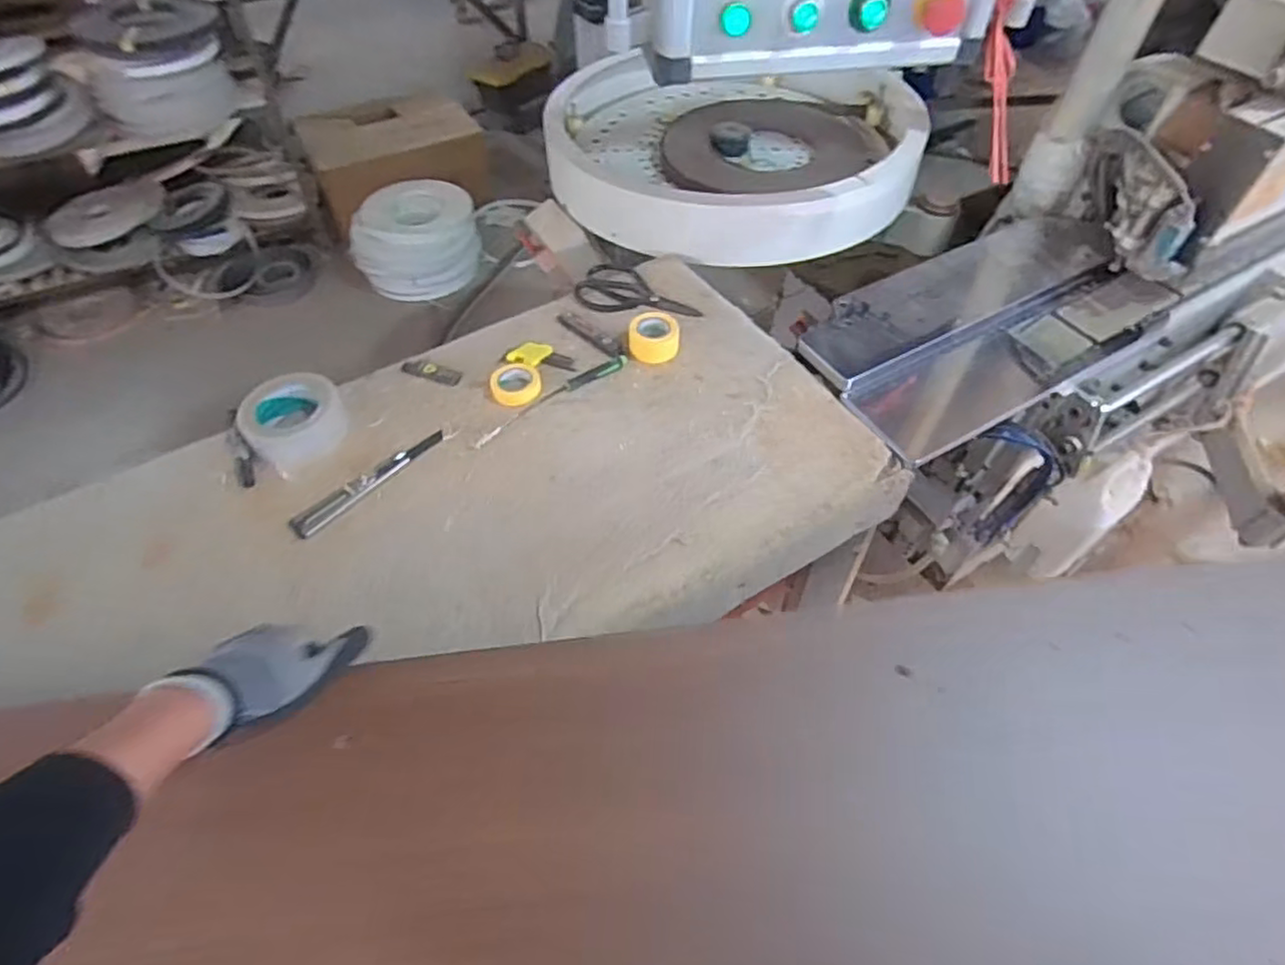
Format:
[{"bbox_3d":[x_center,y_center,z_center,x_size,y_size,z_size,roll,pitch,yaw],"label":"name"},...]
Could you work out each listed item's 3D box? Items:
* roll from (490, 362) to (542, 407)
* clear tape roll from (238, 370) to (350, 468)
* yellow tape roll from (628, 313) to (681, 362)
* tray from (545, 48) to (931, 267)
[{"bbox_3d":[-0.165,-0.129,0.879,0.062,0.014,0.075,-20,56,-16],"label":"roll"},{"bbox_3d":[-0.423,-0.079,0.830,0.115,0.052,0.114,1,53,-1],"label":"clear tape roll"},{"bbox_3d":[0.016,-0.196,0.914,0.068,0.042,0.065,1,53,-1],"label":"yellow tape roll"},{"bbox_3d":[0.163,-0.603,1.211,0.640,0.123,0.551,-15,54,-12],"label":"tray"}]

